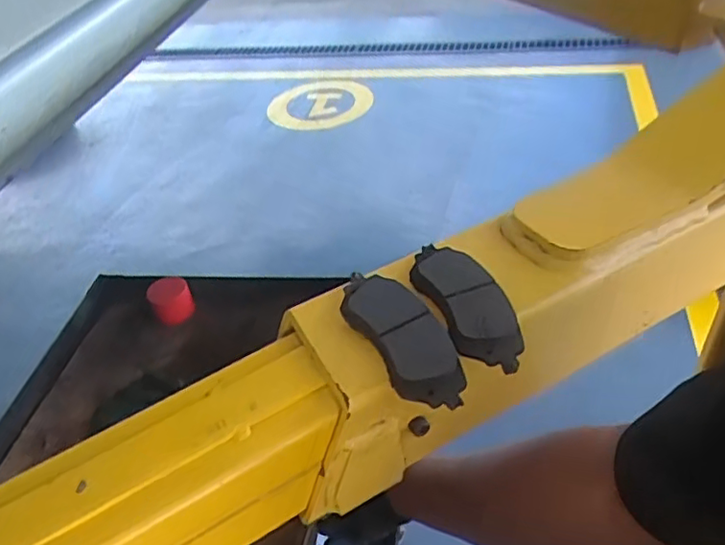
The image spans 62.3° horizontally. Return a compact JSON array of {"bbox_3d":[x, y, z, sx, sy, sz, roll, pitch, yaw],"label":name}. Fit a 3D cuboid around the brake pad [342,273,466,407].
[{"bbox_3d":[0.024,0.038,0.372,0.044,0.017,0.110,-22,44,-19],"label":"brake pad"}]

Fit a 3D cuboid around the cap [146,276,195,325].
[{"bbox_3d":[-0.307,0.045,0.963,0.060,0.048,0.061,-3,41,3],"label":"cap"}]

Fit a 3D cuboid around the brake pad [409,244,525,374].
[{"bbox_3d":[0.065,0.017,0.389,0.042,0.014,0.111,-16,42,-12],"label":"brake pad"}]

